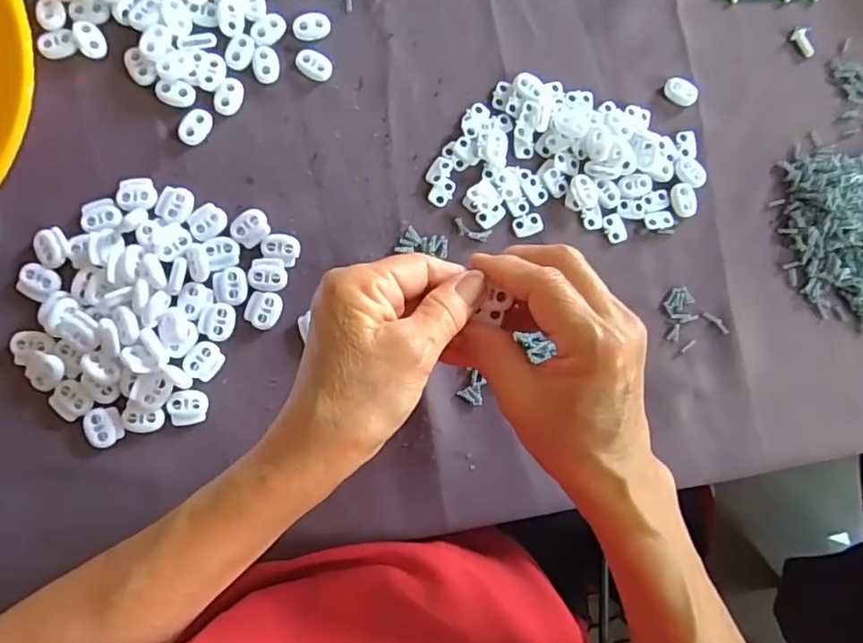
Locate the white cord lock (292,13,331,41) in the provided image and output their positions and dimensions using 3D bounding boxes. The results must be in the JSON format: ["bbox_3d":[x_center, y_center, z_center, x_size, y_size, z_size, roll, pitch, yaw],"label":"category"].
[{"bbox_3d":[-0.074,-0.182,0.366,0.023,0.004,0.015,-13,85,-8],"label":"white cord lock"}]

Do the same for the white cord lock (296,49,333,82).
[{"bbox_3d":[-0.071,-0.157,0.364,0.021,0.005,0.016,29,81,-3],"label":"white cord lock"}]

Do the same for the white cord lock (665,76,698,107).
[{"bbox_3d":[0.165,-0.151,0.391,0.022,0.007,0.014,40,81,-1],"label":"white cord lock"}]

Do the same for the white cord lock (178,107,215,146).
[{"bbox_3d":[-0.139,-0.115,0.352,0.014,0.005,0.023,29,81,-3],"label":"white cord lock"}]

